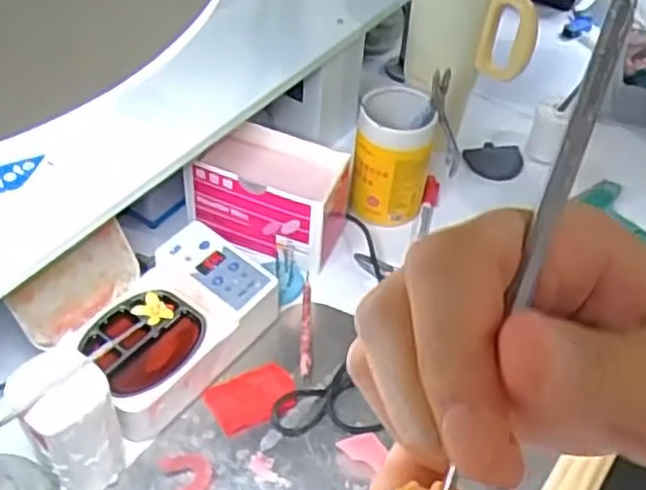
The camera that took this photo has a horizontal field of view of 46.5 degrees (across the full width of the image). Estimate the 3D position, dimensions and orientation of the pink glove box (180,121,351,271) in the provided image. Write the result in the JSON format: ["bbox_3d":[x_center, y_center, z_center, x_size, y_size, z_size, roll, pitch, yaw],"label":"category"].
[{"bbox_3d":[-0.060,-0.053,0.793,0.154,0.098,0.097,17,49,13],"label":"pink glove box"}]

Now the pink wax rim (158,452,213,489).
[{"bbox_3d":[-0.110,0.196,0.618,0.040,0.006,0.058,-14,49,-15],"label":"pink wax rim"}]

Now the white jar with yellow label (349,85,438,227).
[{"bbox_3d":[0.074,-0.096,0.821,0.080,0.120,0.081,6,47,3],"label":"white jar with yellow label"}]

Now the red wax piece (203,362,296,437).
[{"bbox_3d":[-0.063,0.139,0.691,0.079,0.005,0.055,-23,52,-22],"label":"red wax piece"}]

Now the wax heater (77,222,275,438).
[{"bbox_3d":[-0.135,0.075,0.696,0.114,0.069,0.187,32,53,24],"label":"wax heater"}]

